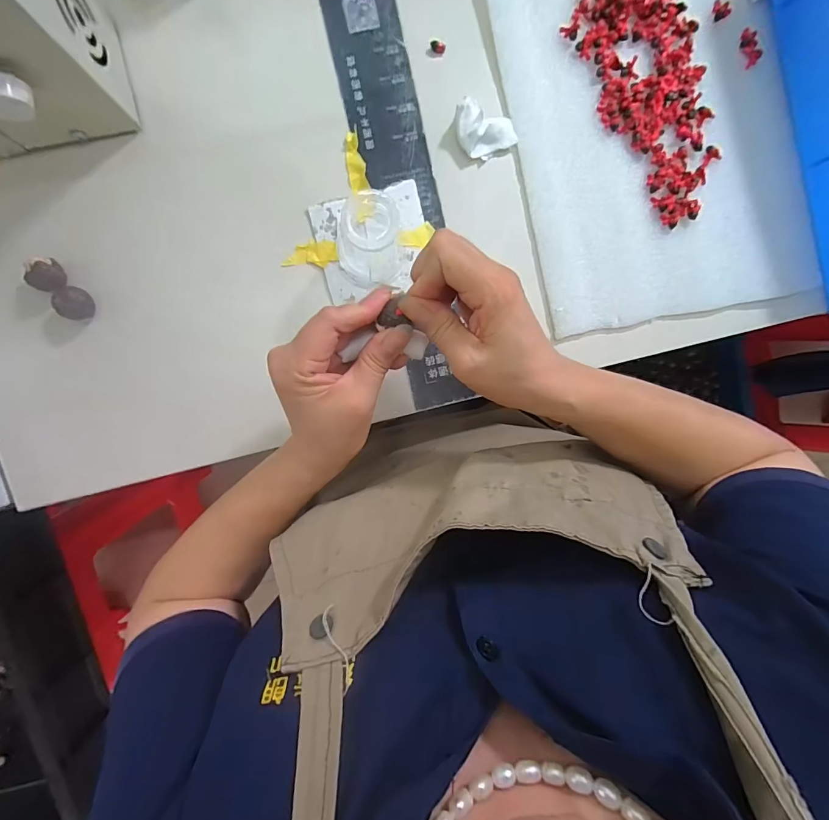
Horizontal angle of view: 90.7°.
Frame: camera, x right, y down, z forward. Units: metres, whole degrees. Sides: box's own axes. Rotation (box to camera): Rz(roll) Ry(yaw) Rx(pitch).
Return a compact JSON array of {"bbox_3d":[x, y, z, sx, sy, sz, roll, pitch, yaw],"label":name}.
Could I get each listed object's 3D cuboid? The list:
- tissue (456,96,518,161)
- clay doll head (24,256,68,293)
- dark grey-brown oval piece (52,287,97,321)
[{"bbox_3d":[0.056,-0.222,0.326,0.051,0.017,0.037,21,95,-5],"label":"tissue"},{"bbox_3d":[-0.280,-0.103,0.315,0.022,0.025,0.024,11,95,-4],"label":"clay doll head"},{"bbox_3d":[-0.263,-0.082,0.317,0.019,0.021,0.024,11,95,-4],"label":"dark grey-brown oval piece"}]

